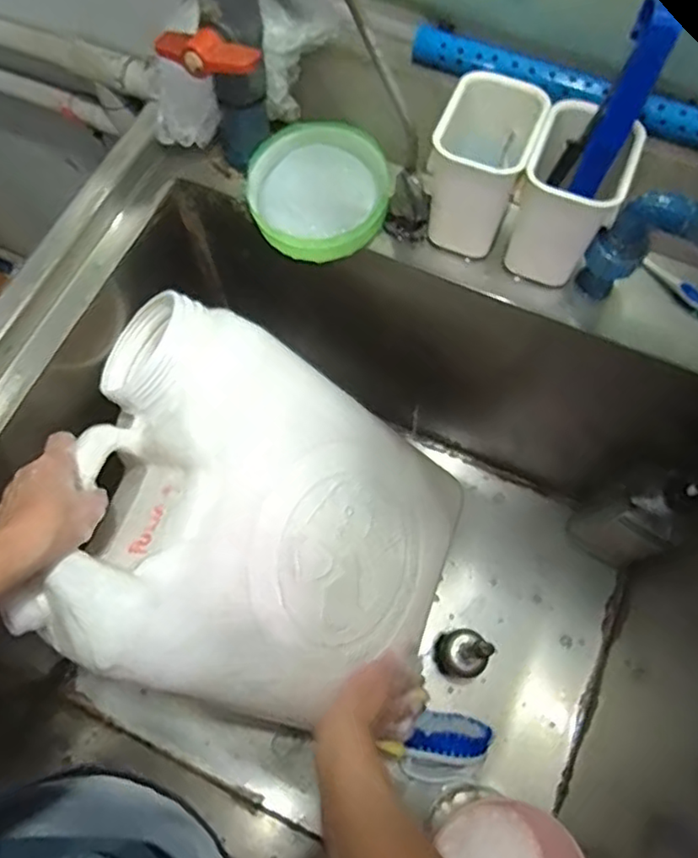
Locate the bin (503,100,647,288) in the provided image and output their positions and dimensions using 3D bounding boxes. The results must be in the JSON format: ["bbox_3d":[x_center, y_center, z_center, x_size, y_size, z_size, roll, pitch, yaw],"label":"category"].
[{"bbox_3d":[0.171,-0.180,0.502,0.070,0.121,0.079,23,71,9],"label":"bin"}]

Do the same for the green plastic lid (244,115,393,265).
[{"bbox_3d":[-0.026,-0.212,0.555,0.120,0.033,0.124,0,69,1],"label":"green plastic lid"}]

